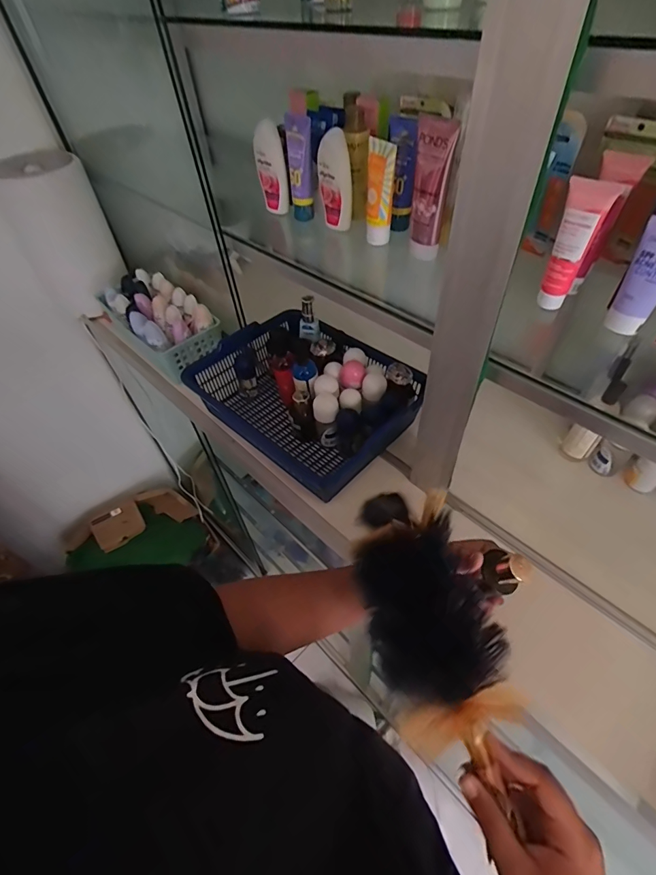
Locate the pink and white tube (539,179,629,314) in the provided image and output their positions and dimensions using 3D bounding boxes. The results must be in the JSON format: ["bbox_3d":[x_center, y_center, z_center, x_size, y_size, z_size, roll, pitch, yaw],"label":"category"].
[{"bbox_3d":[0.255,-0.197,0.429,0.040,0.122,0.024,23,57,22],"label":"pink and white tube"}]

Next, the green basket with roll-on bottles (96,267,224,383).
[{"bbox_3d":[-0.339,-0.239,0.828,0.126,0.111,0.281,-39,58,-23],"label":"green basket with roll-on bottles"}]

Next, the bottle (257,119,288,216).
[{"bbox_3d":[-0.089,-0.422,0.647,0.038,0.120,0.026,-6,51,1],"label":"bottle"}]

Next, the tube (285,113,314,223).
[{"bbox_3d":[-0.040,-0.406,0.626,0.038,0.131,0.043,-6,51,1],"label":"tube"}]

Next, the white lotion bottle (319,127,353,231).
[{"bbox_3d":[0.011,-0.372,0.597,0.047,0.124,0.032,17,49,18],"label":"white lotion bottle"}]

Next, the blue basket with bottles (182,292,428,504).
[{"bbox_3d":[-0.038,-0.072,0.677,0.321,0.121,0.227,32,61,27],"label":"blue basket with bottles"}]

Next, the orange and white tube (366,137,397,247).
[{"bbox_3d":[0.071,-0.327,0.555,0.035,0.120,0.024,2,52,7],"label":"orange and white tube"}]

